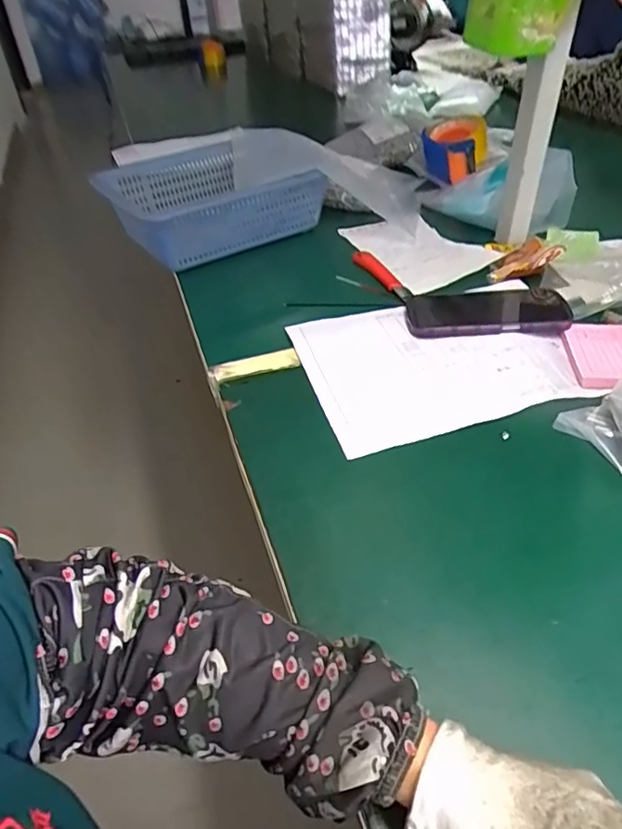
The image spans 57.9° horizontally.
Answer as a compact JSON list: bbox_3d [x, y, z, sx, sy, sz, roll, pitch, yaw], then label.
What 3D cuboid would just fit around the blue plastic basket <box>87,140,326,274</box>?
[{"bbox_3d":[-0.152,-0.297,0.800,0.260,0.091,0.227,-29,48,-26],"label":"blue plastic basket"}]

